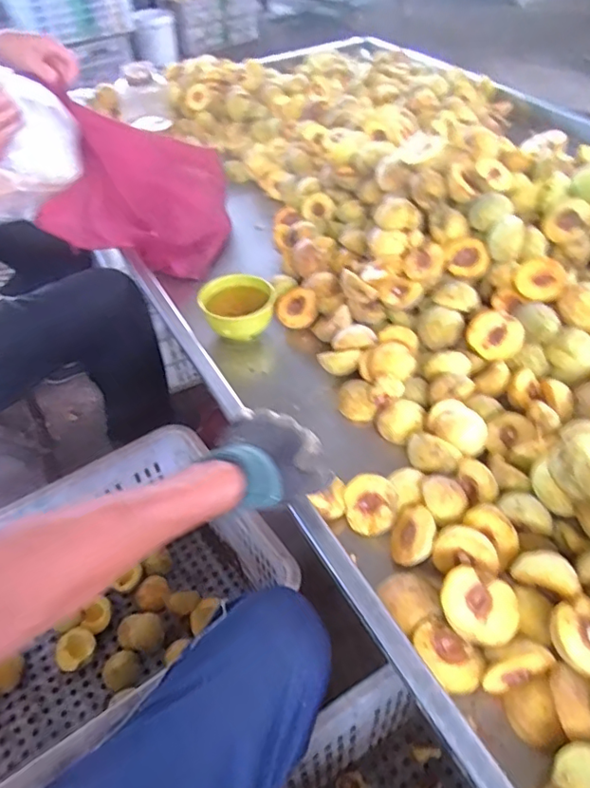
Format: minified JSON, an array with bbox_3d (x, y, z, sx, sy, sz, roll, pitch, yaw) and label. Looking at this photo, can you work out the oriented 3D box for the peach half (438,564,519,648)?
[{"bbox_3d":[0.161,0.189,0.483,0.064,0.024,0.060,15,49,15],"label":"peach half"}]

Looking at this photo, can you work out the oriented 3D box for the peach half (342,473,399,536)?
[{"bbox_3d":[0.083,0.121,0.595,0.061,0.028,0.061,-12,66,30],"label":"peach half"}]

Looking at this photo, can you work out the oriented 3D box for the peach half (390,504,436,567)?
[{"bbox_3d":[0.126,0.149,0.566,0.058,0.029,0.055,-48,30,16],"label":"peach half"}]

